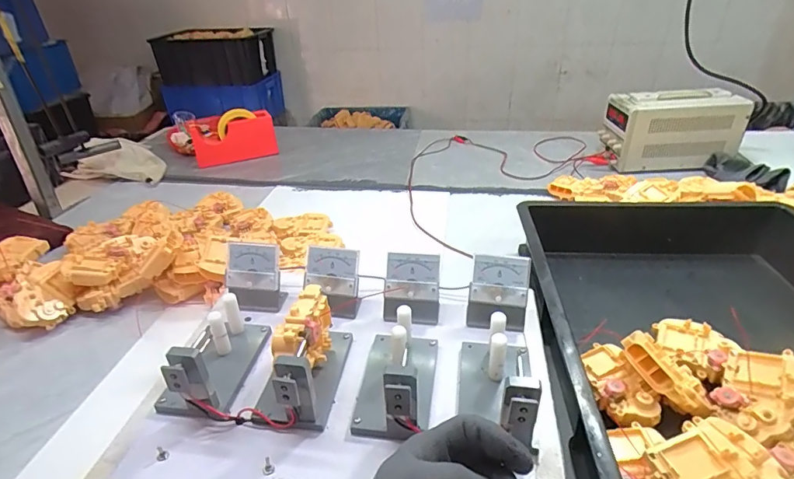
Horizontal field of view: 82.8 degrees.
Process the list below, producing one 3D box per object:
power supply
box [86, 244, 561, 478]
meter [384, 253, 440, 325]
[{"bbox_3d":[0.622,-0.250,1.030,0.265,0.159,0.116,-2,31,1],"label":"power supply"},{"bbox_3d":[-0.050,0.129,0.440,0.376,0.133,0.288,3,32,9],"label":"box"},{"bbox_3d":[0.017,0.058,0.521,0.064,0.071,0.047,0,31,4],"label":"meter"}]

